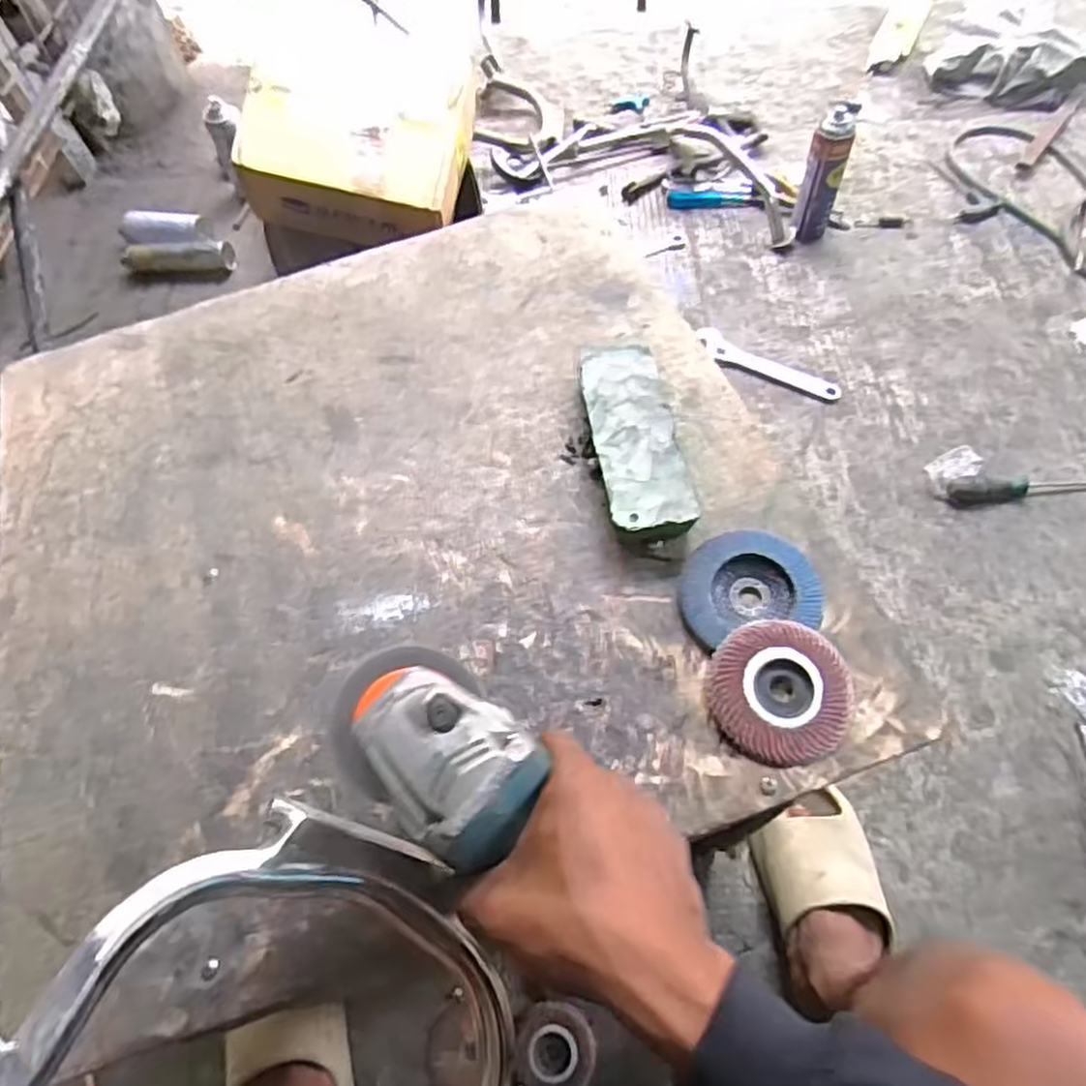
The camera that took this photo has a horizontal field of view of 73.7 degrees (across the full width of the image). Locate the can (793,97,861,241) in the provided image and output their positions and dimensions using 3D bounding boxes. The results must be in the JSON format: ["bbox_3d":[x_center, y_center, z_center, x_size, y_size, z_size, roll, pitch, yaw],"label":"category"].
[{"bbox_3d":[0.478,-0.619,1.242,0.066,0.212,0.067,-2,61,3],"label":"can"}]

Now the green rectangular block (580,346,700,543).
[{"bbox_3d":[0.068,-0.078,0.552,0.068,0.037,0.174,-8,60,1],"label":"green rectangular block"}]

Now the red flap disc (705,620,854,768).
[{"bbox_3d":[0.151,0.095,0.463,0.087,0.016,0.087,-1,71,3],"label":"red flap disc"}]

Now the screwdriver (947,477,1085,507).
[{"bbox_3d":[0.702,-0.079,0.998,0.267,0.032,0.034,-5,61,2],"label":"screwdriver"}]

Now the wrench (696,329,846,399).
[{"bbox_3d":[0.356,-0.287,1.151,0.240,0.014,0.066,26,61,16],"label":"wrench"}]

